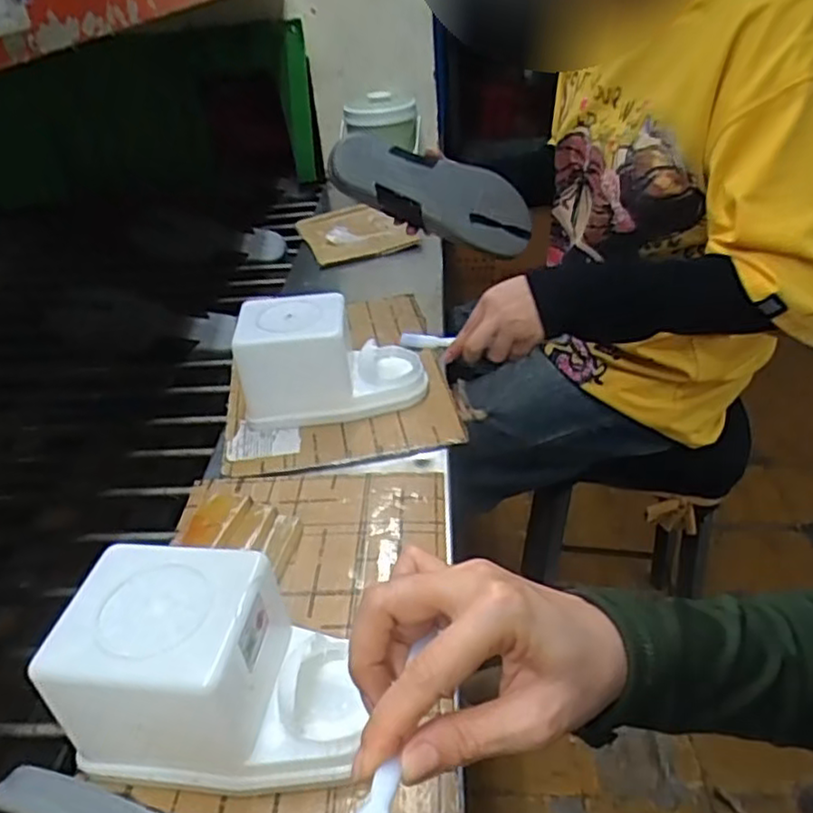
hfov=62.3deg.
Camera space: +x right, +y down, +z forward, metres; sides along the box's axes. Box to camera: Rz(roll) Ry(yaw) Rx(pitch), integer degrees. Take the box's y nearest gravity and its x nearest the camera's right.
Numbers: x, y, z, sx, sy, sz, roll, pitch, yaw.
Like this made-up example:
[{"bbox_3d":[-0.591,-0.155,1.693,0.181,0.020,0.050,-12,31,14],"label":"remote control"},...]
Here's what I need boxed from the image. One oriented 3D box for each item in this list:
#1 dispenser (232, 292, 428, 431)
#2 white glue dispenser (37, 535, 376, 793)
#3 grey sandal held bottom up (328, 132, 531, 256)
[{"bbox_3d":[-0.078,-0.053,0.704,0.187,0.108,0.095,-7,35,-3],"label":"dispenser"},{"bbox_3d":[-0.105,0.155,0.404,0.177,0.112,0.102,-2,36,4],"label":"white glue dispenser"},{"bbox_3d":[0.034,-0.254,0.819,0.255,0.080,0.040,18,33,-14],"label":"grey sandal held bottom up"}]

